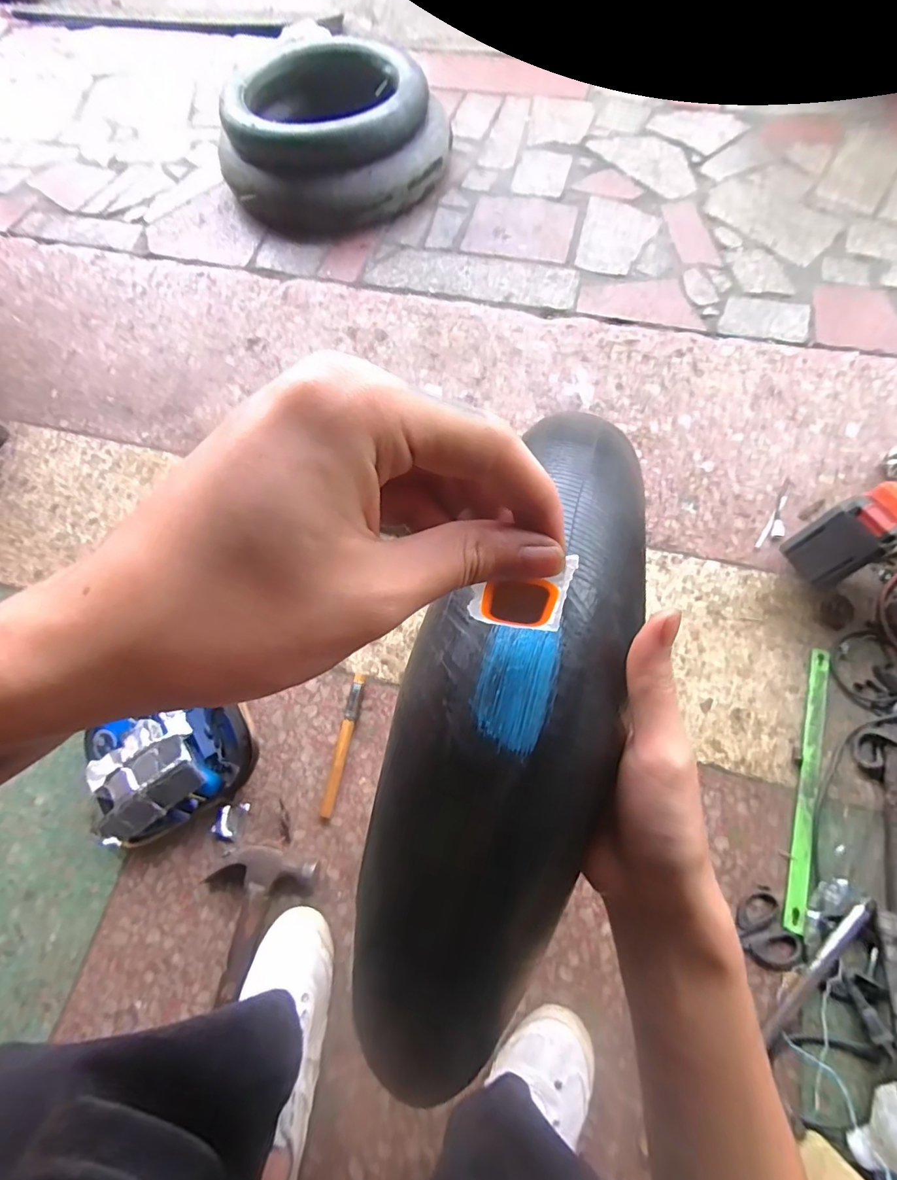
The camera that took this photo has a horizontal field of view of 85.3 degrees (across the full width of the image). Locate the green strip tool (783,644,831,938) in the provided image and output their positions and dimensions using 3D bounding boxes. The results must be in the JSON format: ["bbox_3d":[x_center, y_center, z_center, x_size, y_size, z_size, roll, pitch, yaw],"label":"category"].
[{"bbox_3d":[0.435,0.227,0.588,0.021,0.011,0.329,18,68,10],"label":"green strip tool"}]

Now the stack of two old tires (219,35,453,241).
[{"bbox_3d":[-0.233,-0.928,1.001,0.432,0.143,0.394,15,70,8],"label":"stack of two old tires"}]

